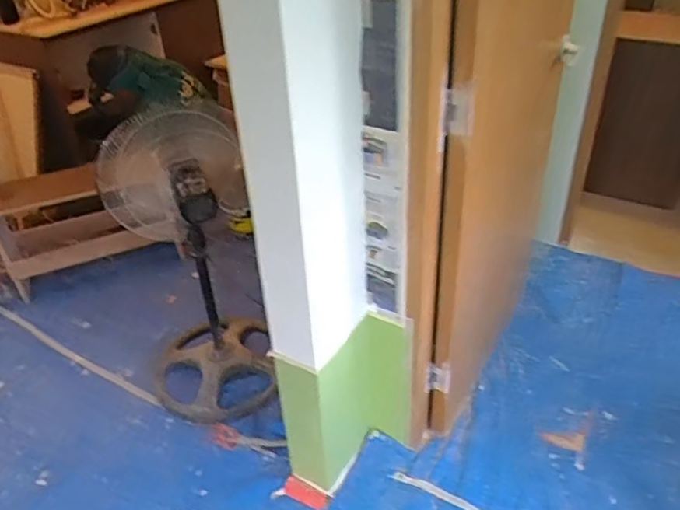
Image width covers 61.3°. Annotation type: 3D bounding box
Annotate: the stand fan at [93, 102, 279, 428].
[{"bbox_3d":[-0.459,0.022,1.769,0.405,0.977,0.463,-8,36,-9],"label":"stand fan"}]

